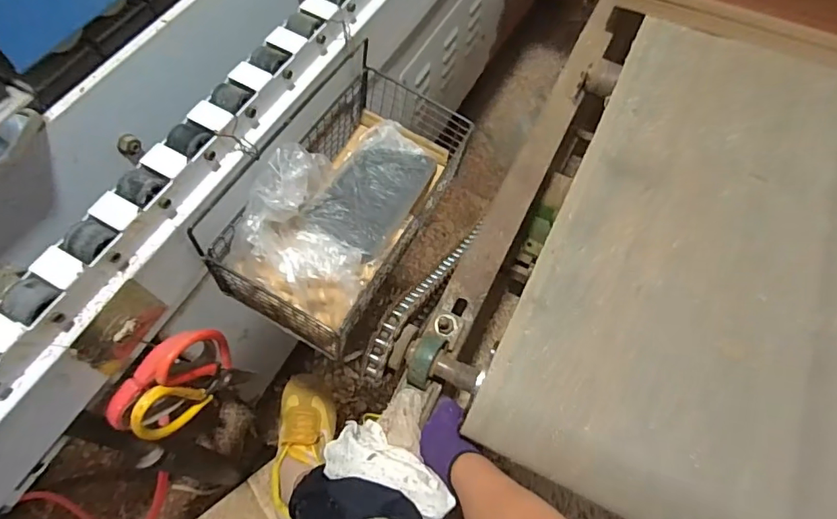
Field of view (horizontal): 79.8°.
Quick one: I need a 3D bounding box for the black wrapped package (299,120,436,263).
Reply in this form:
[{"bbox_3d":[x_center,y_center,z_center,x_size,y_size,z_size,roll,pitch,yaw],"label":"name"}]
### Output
[{"bbox_3d":[-0.044,-0.071,0.508,0.086,0.030,0.166,27,53,4],"label":"black wrapped package"}]

